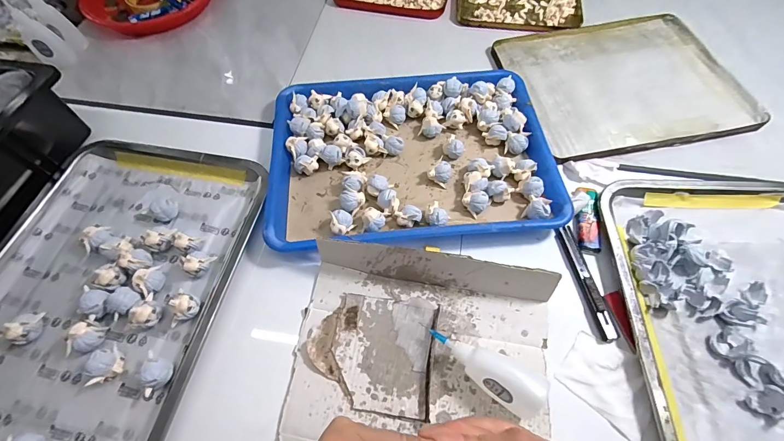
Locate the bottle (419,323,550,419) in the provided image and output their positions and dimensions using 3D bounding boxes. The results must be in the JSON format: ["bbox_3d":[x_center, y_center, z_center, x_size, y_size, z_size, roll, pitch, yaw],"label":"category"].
[{"bbox_3d":[0.078,0.132,0.310,0.104,0.031,0.034,25,66,14],"label":"bottle"}]

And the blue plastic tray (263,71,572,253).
[{"bbox_3d":[0.022,-0.081,0.425,0.322,0.031,0.234,-6,62,-1],"label":"blue plastic tray"}]

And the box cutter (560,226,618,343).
[{"bbox_3d":[0.200,0.059,0.360,0.017,0.008,0.121,-9,62,-3],"label":"box cutter"}]

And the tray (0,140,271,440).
[{"bbox_3d":[-0.297,0.071,0.360,0.266,0.036,0.347,9,63,7],"label":"tray"}]

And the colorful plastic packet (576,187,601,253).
[{"bbox_3d":[0.219,-0.004,0.391,0.022,0.008,0.077,8,63,6],"label":"colorful plastic packet"}]

